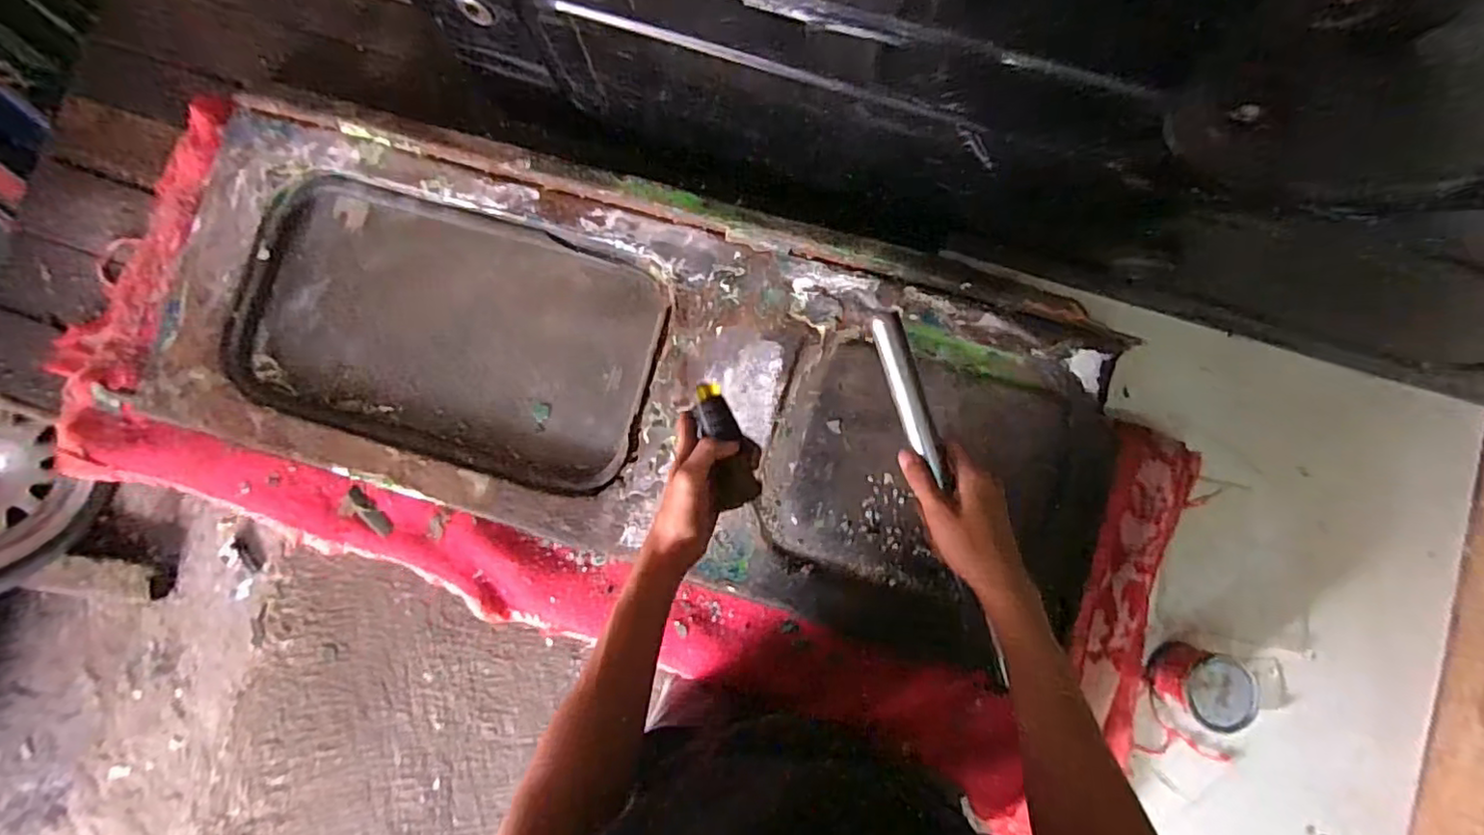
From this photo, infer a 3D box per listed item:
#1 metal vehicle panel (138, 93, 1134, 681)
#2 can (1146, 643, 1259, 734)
[{"bbox_3d":[-0.113,-0.043,0.680,0.980,0.044,0.368,16,86,2],"label":"metal vehicle panel"},{"bbox_3d":[0.471,0.273,0.659,0.069,0.068,0.068,0,82,0],"label":"can"}]

